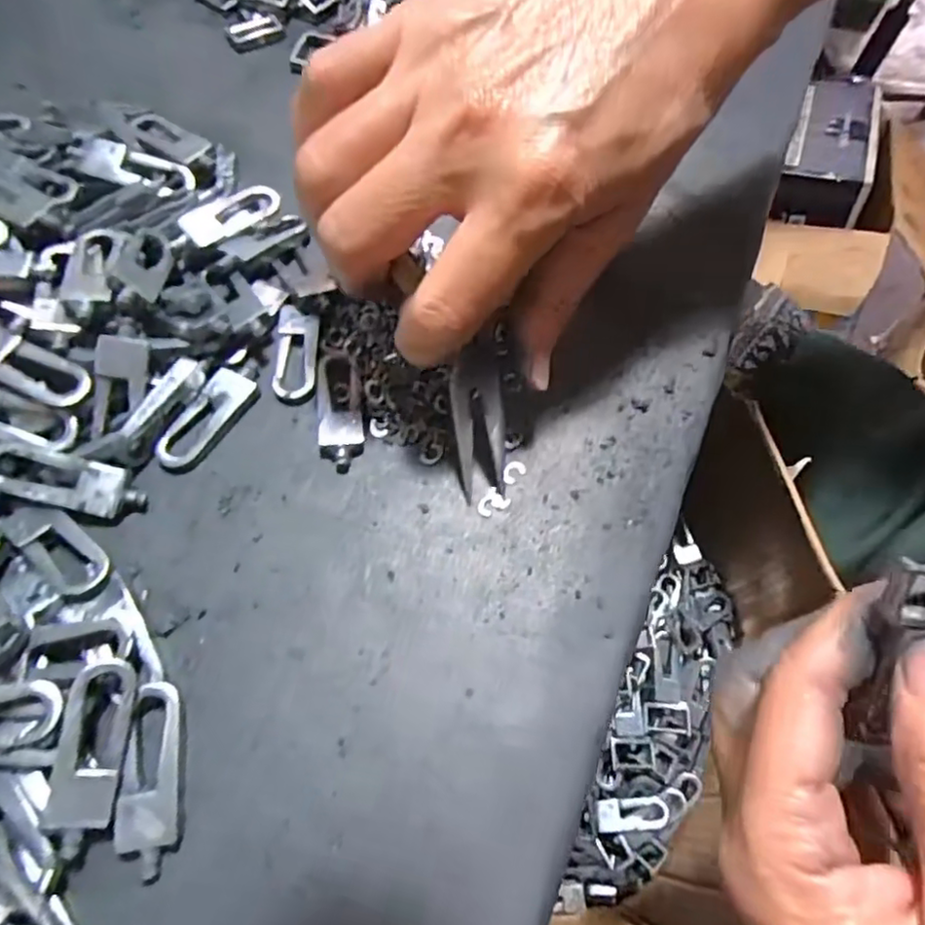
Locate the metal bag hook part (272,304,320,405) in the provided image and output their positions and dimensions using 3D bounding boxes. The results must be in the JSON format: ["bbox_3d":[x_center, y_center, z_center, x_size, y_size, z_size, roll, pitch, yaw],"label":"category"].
[{"bbox_3d":[-0.059,-0.040,0.223,0.015,0.004,0.041,-1,64,-4],"label":"metal bag hook part"}]

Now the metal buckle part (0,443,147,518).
[{"bbox_3d":[-0.119,0.005,0.191,0.042,0.008,0.015,15,63,-10],"label":"metal buckle part"}]

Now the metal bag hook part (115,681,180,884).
[{"bbox_3d":[-0.079,0.080,0.163,0.014,0.008,0.045,-2,64,-5],"label":"metal bag hook part"}]

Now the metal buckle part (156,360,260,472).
[{"bbox_3d":[-0.083,-0.016,0.212,0.015,0.005,0.045,30,66,11],"label":"metal buckle part"}]

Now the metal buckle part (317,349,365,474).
[{"bbox_3d":[-0.041,-0.019,0.215,0.015,0.004,0.046,-3,64,-5],"label":"metal buckle part"}]

